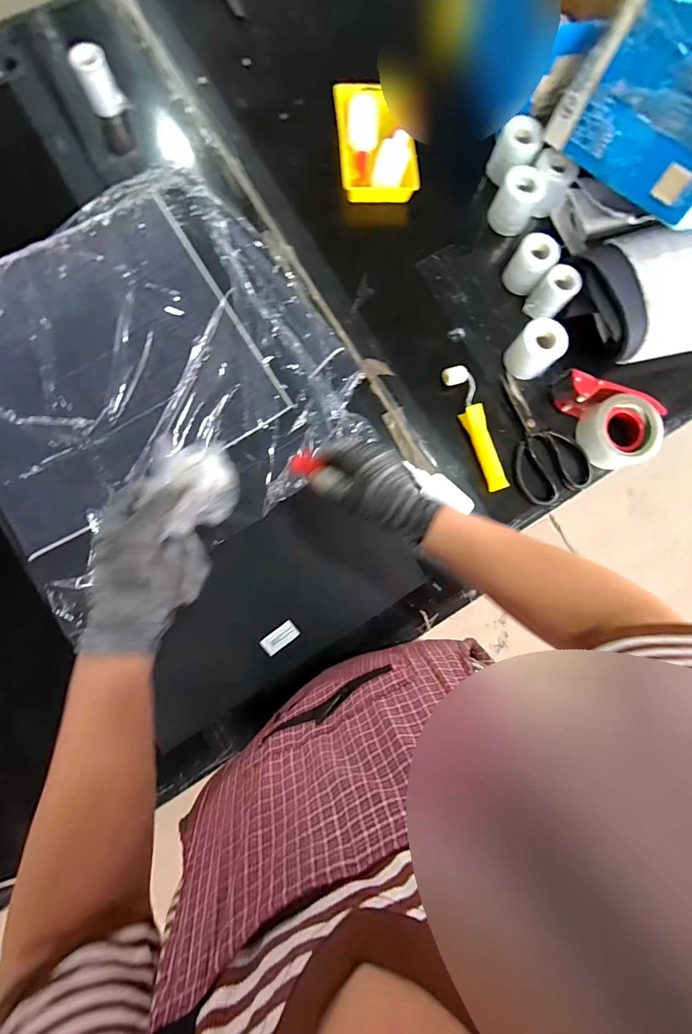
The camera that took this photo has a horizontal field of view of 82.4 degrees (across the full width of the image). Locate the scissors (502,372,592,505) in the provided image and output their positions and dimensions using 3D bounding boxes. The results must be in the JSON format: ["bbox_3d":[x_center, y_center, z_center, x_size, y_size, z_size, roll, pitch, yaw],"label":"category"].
[{"bbox_3d":[0.296,-0.122,0.628,0.118,0.018,0.212,-34,87,-8],"label":"scissors"}]

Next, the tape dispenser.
[{"bbox_3d":[0.401,-0.147,0.619,0.168,0.058,0.107,26,82,-1],"label":"tape dispenser"}]

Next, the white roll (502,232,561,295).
[{"bbox_3d":[0.300,-0.411,0.645,0.062,0.064,0.059,35,82,0],"label":"white roll"}]

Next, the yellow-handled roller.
[{"bbox_3d":[0.205,-0.139,0.615,0.041,0.026,0.202,-19,85,-6],"label":"yellow-handled roller"}]

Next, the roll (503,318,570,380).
[{"bbox_3d":[0.298,-0.263,0.625,0.061,0.069,0.069,-45,88,-8],"label":"roll"}]

